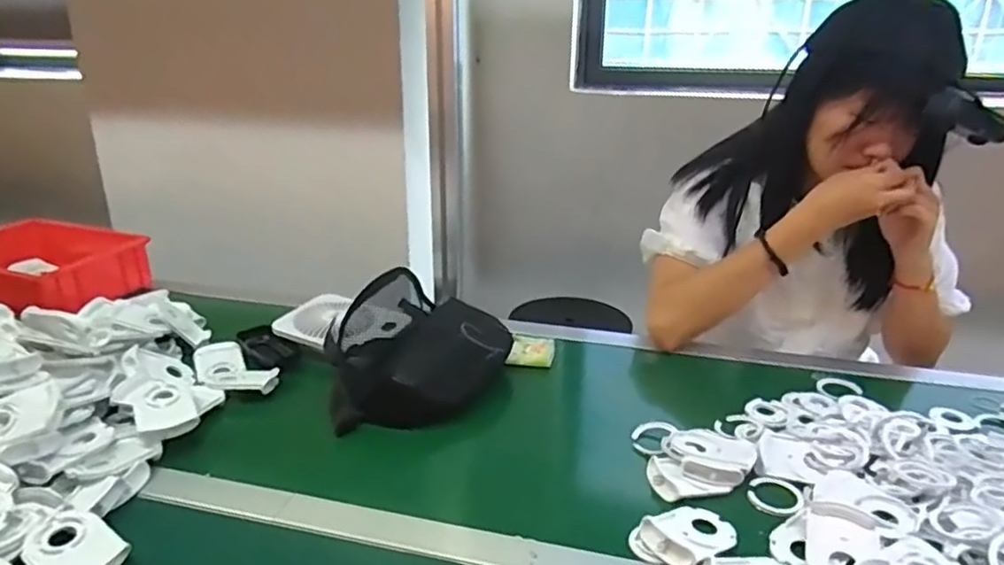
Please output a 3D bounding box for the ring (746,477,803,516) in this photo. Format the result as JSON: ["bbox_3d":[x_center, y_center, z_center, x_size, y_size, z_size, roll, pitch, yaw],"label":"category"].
[{"bbox_3d":[0.268,0.209,0.643,0.049,0.008,0.049,0,21,0],"label":"ring"}]

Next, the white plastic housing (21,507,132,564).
[{"bbox_3d":[-0.364,0.228,0.557,0.083,0.027,0.059,14,25,31],"label":"white plastic housing"}]

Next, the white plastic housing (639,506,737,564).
[{"bbox_3d":[0.169,0.223,0.588,0.082,0.013,0.061,-14,25,-33],"label":"white plastic housing"}]

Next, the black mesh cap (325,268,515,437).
[{"bbox_3d":[-0.114,0.068,0.875,0.234,0.105,0.273,-6,22,-16],"label":"black mesh cap"}]

